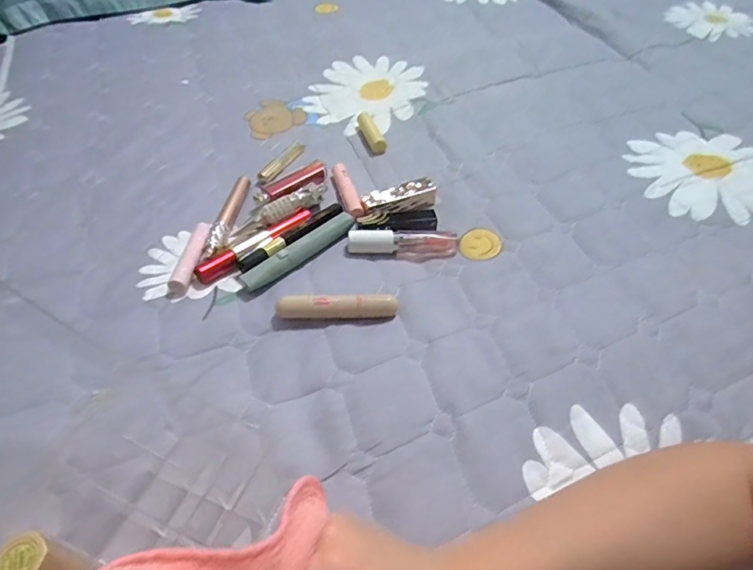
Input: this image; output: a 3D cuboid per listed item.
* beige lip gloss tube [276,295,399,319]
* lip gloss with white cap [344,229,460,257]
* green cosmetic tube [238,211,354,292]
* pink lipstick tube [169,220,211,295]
[{"bbox_3d":[-0.032,0.020,0.430,0.101,0.020,0.018,-3,49,-3],"label":"beige lip gloss tube"},{"bbox_3d":[0.025,-0.042,0.485,0.104,0.024,0.021,-1,49,0],"label":"lip gloss with white cap"},{"bbox_3d":[-0.070,-0.031,0.474,0.019,0.022,0.124,36,58,27],"label":"green cosmetic tube"},{"bbox_3d":[-0.174,-0.028,0.471,0.018,0.016,0.085,1,49,1],"label":"pink lipstick tube"}]

